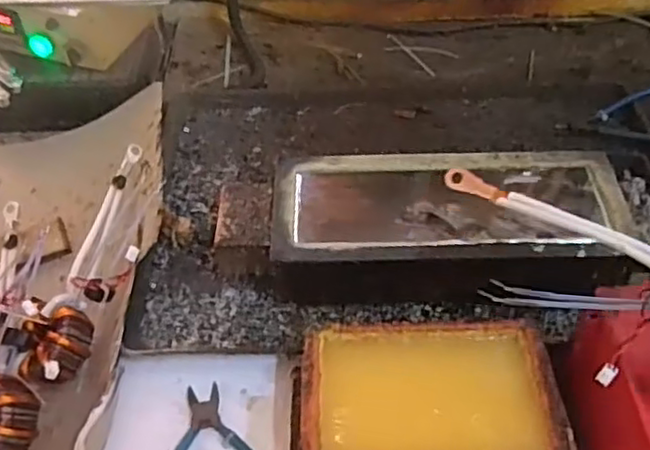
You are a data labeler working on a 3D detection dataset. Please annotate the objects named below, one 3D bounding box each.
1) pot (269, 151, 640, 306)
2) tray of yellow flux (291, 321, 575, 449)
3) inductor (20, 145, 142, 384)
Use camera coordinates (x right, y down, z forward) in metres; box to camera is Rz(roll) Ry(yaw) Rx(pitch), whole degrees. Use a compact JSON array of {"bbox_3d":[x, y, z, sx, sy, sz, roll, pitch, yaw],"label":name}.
[{"bbox_3d":[0.121,0.007,0.681,0.336,0.088,0.142,-1,48,1],"label":"pot"},{"bbox_3d":[0.084,0.154,0.556,0.215,0.068,0.135,-1,48,2],"label":"tray of yellow flux"},{"bbox_3d":[-0.224,0.035,0.684,0.068,0.050,0.278,9,49,10],"label":"inductor"}]

